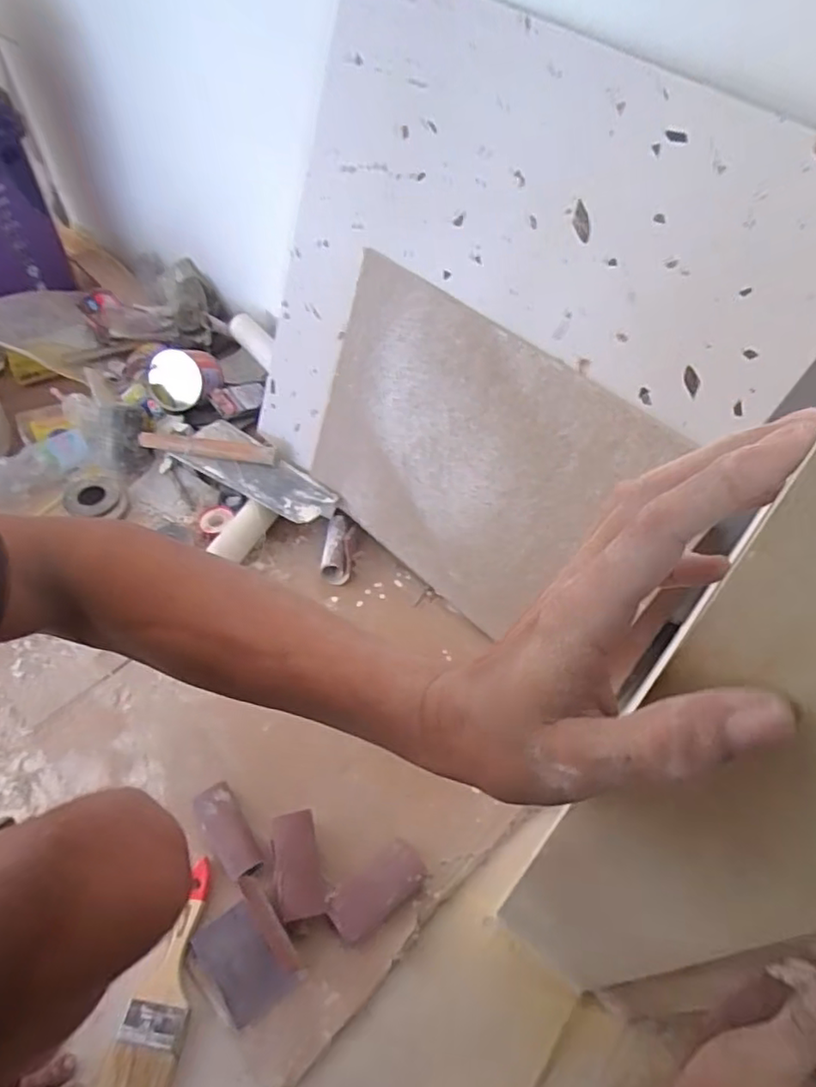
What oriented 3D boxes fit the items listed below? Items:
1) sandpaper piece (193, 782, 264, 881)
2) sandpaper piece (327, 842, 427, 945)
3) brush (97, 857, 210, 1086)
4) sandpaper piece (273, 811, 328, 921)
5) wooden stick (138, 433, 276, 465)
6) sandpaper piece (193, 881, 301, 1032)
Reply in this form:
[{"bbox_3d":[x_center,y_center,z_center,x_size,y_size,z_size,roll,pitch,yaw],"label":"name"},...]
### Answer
[{"bbox_3d":[-0.197,0.315,0.677,0.038,0.027,0.102,-30,56,-17],"label":"sandpaper piece"},{"bbox_3d":[-0.031,0.358,0.639,0.100,0.018,0.048,-34,57,-20],"label":"sandpaper piece"},{"bbox_3d":[-0.236,0.426,0.604,0.063,0.014,0.204,2,53,7],"label":"brush"},{"bbox_3d":[-0.115,0.332,0.640,0.049,0.012,0.097,-20,54,5],"label":"sandpaper piece"},{"bbox_3d":[-0.321,-0.154,0.987,0.228,0.019,0.031,10,53,9],"label":"wooden stick"},{"bbox_3d":[-0.158,0.401,0.605,0.081,0.034,0.102,-35,59,-23],"label":"sandpaper piece"}]

